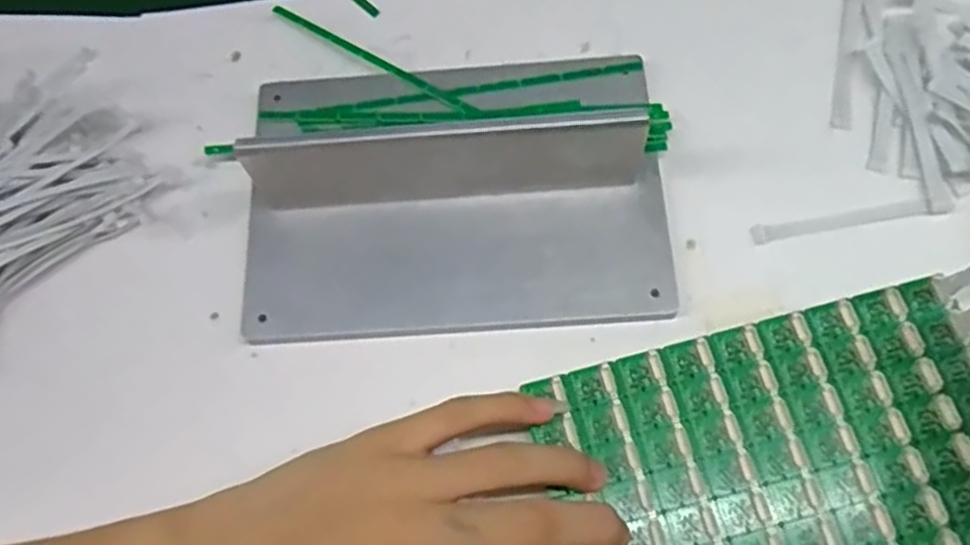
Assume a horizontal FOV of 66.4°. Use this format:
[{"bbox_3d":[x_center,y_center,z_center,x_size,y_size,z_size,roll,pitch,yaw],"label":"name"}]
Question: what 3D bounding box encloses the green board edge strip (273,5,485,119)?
[{"bbox_3d":[-0.057,-0.110,0.384,0.132,0.006,0.007,32,72,15],"label":"green board edge strip"}]

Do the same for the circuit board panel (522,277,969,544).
[{"bbox_3d":[0.121,0.076,0.301,0.186,0.004,0.111,-15,70,-2],"label":"circuit board panel"}]

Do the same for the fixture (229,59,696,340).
[{"bbox_3d":[-0.016,-0.050,0.336,0.198,0.054,0.137,-4,68,2],"label":"fixture"}]

